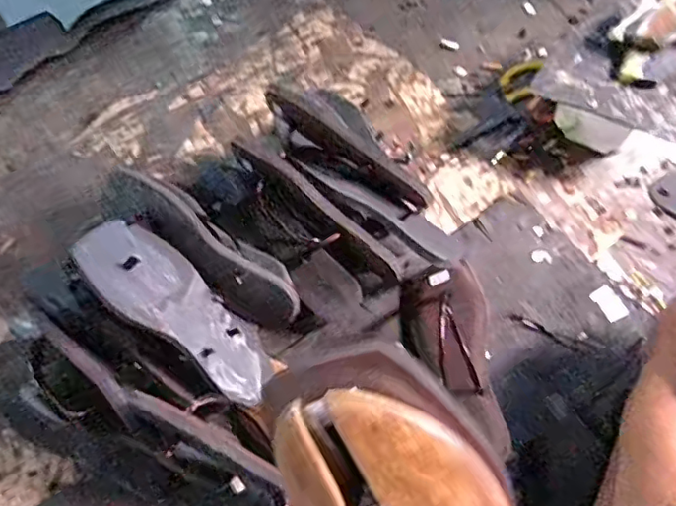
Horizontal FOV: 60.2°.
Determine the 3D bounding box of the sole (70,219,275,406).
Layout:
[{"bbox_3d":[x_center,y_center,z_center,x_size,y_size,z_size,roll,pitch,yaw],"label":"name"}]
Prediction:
[{"bbox_3d":[-0.157,0.057,0.589,0.226,0.028,0.080,44,68,-9],"label":"sole"}]

